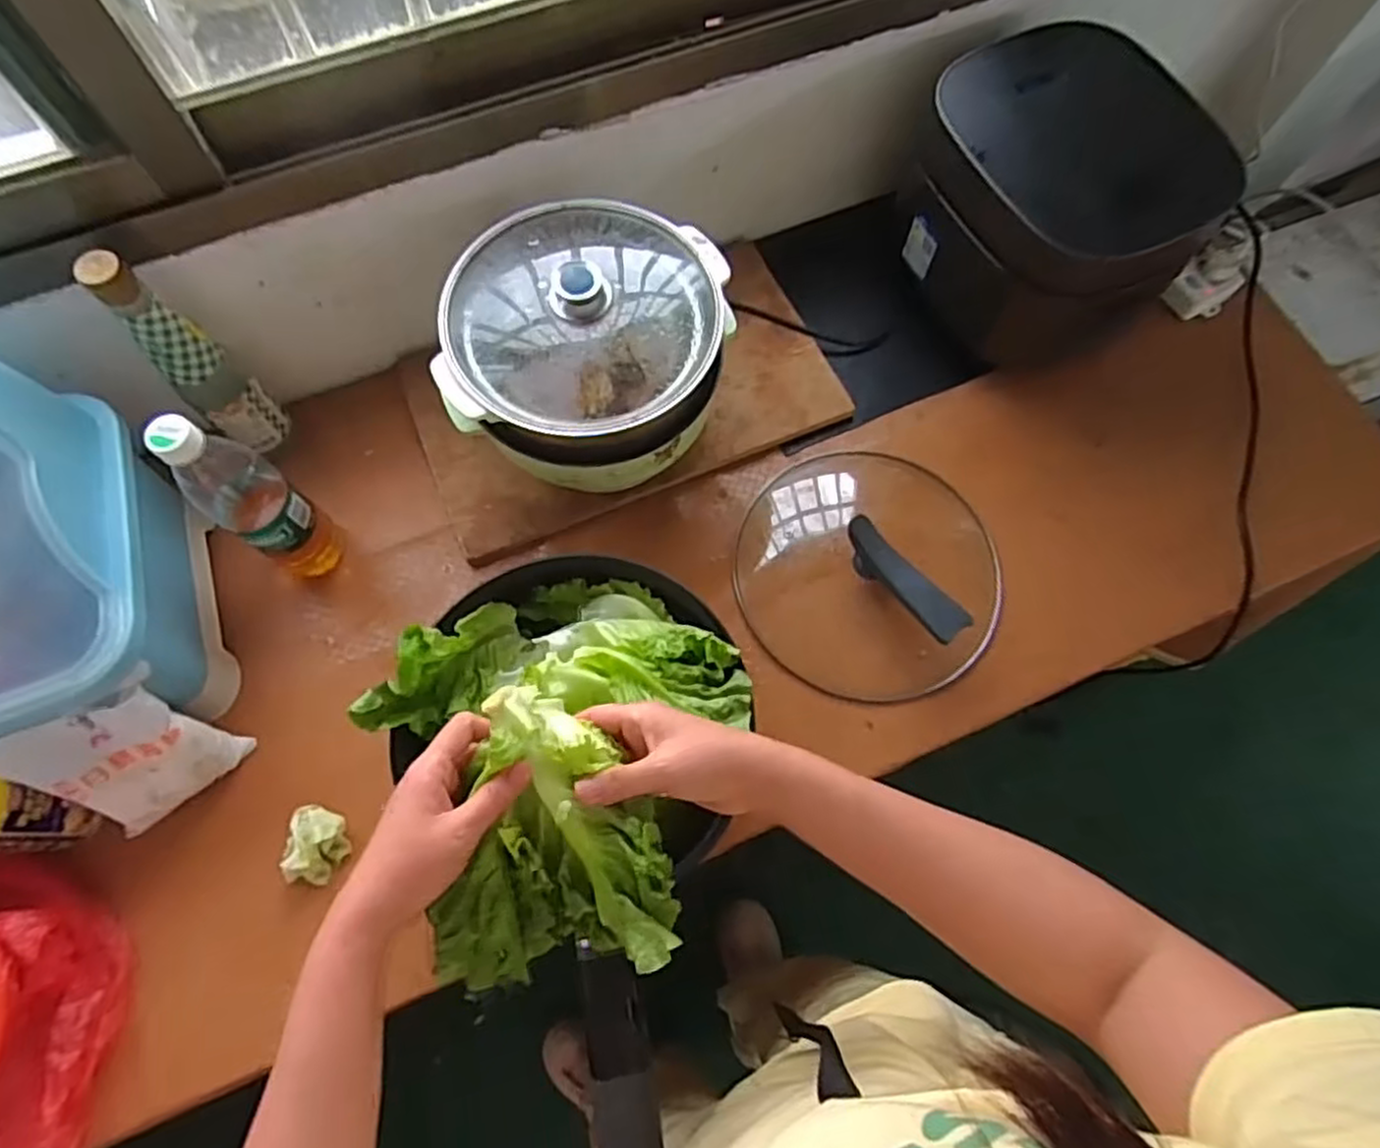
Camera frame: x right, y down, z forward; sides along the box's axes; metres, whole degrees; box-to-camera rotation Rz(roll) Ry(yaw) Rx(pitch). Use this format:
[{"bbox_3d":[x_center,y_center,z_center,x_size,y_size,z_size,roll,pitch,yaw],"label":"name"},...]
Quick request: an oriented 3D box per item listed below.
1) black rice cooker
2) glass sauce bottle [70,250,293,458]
[{"bbox_3d":[0.344,-0.365,0.744,0.187,0.181,0.257,-27,72,-10],"label":"black rice cooker"},{"bbox_3d":[-0.447,-0.192,0.666,0.059,0.222,0.061,42,75,14],"label":"glass sauce bottle"}]

